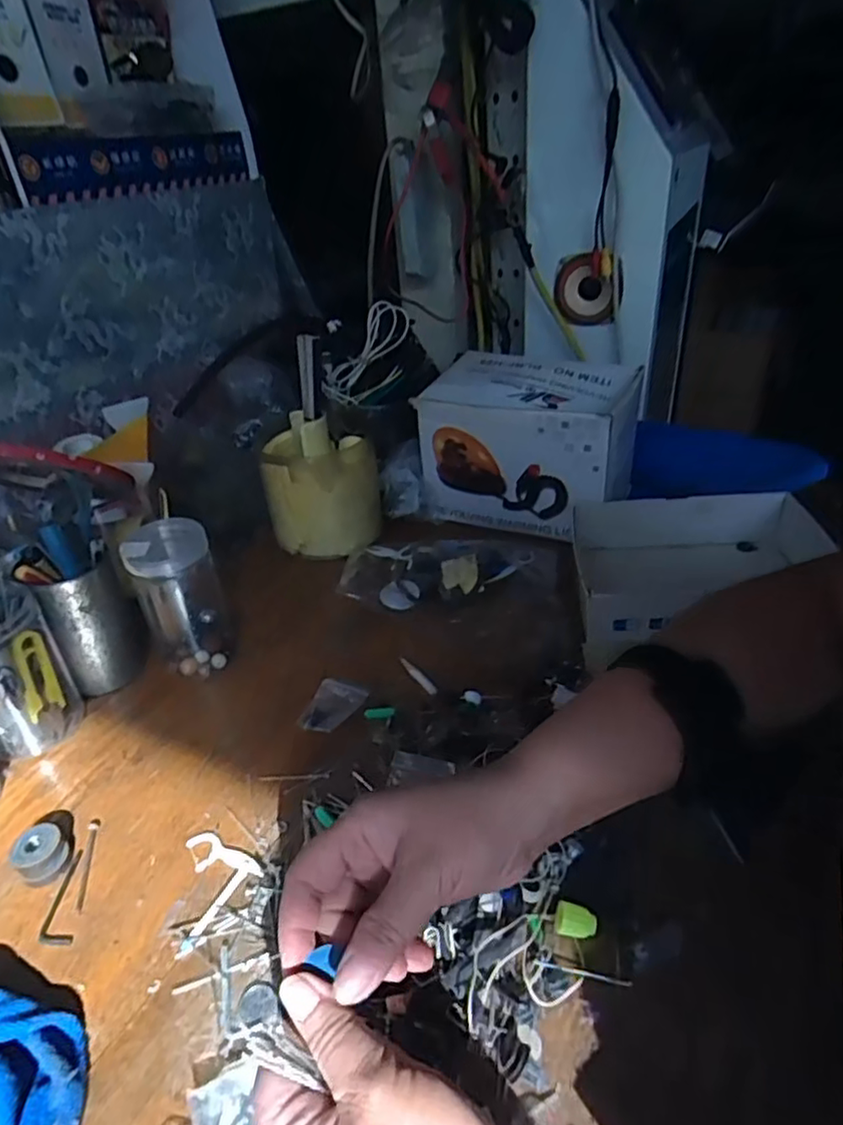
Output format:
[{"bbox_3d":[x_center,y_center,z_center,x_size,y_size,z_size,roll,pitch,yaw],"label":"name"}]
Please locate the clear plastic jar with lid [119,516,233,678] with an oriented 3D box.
[{"bbox_3d":[-0.197,0.031,0.527,0.063,0.120,0.058,-19,35,-21],"label":"clear plastic jar with lid"}]

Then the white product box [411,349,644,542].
[{"bbox_3d":[0.117,-0.128,0.688,0.204,0.142,0.140,12,37,25],"label":"white product box"}]

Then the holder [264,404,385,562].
[{"bbox_3d":[-0.104,-0.083,0.678,0.116,0.120,0.100,-11,33,-8],"label":"holder"}]

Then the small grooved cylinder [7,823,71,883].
[{"bbox_3d":[-0.241,0.184,0.403,0.029,0.018,0.032,-27,39,-30],"label":"small grooved cylinder"}]

